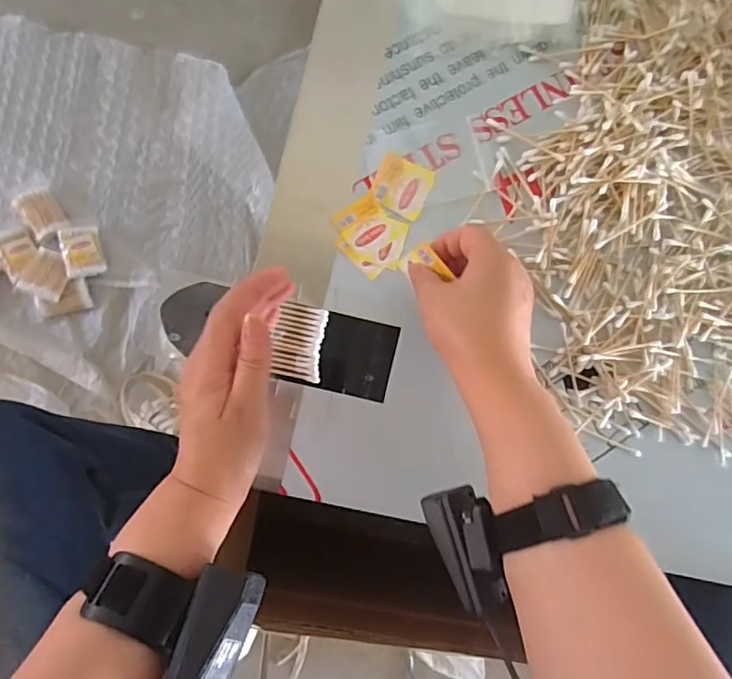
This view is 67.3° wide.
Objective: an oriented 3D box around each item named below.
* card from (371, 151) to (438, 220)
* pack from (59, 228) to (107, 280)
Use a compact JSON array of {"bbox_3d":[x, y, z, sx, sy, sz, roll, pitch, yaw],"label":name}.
[{"bbox_3d":[0.030,-0.125,0.452,0.043,0.004,0.046,23,85,-5],"label":"card"},{"bbox_3d":[-0.431,-0.135,0.840,0.058,0.016,0.075,-14,94,-44],"label":"pack"}]

